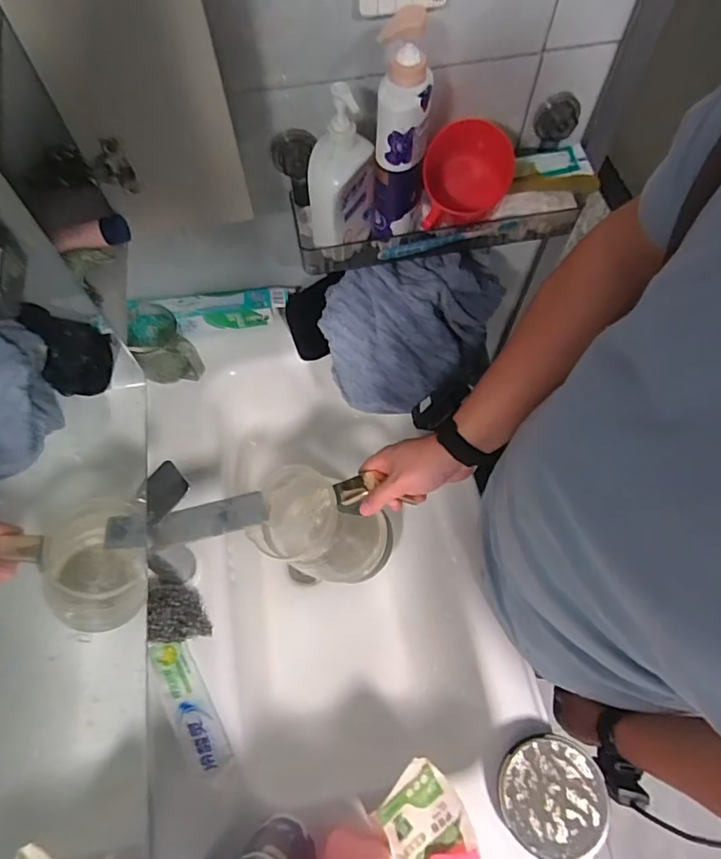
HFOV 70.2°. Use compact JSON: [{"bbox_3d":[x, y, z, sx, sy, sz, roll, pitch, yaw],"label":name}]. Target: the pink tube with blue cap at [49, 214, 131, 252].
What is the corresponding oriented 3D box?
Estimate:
[{"bbox_3d":[-0.291,-0.210,0.552,0.077,0.027,0.029,-19,65,-9],"label":"pink tube with blue cap"}]

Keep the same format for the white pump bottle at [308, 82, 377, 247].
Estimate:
[{"bbox_3d":[-0.019,-0.283,0.575,0.047,0.177,0.077,21,66,11],"label":"white pump bottle"}]

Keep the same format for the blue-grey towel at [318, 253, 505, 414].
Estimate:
[{"bbox_3d":[0.058,-0.149,0.701,0.196,0.070,0.254,42,92,-13],"label":"blue-grey towel"}]

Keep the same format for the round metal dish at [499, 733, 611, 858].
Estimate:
[{"bbox_3d":[0.199,0.386,0.538,0.102,0.042,0.108,0,63,1],"label":"round metal dish"}]

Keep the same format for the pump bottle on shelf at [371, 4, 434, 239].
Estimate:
[{"bbox_3d":[0.042,-0.308,0.544,0.056,0.213,0.050,3,64,2],"label":"pump bottle on shelf"}]

